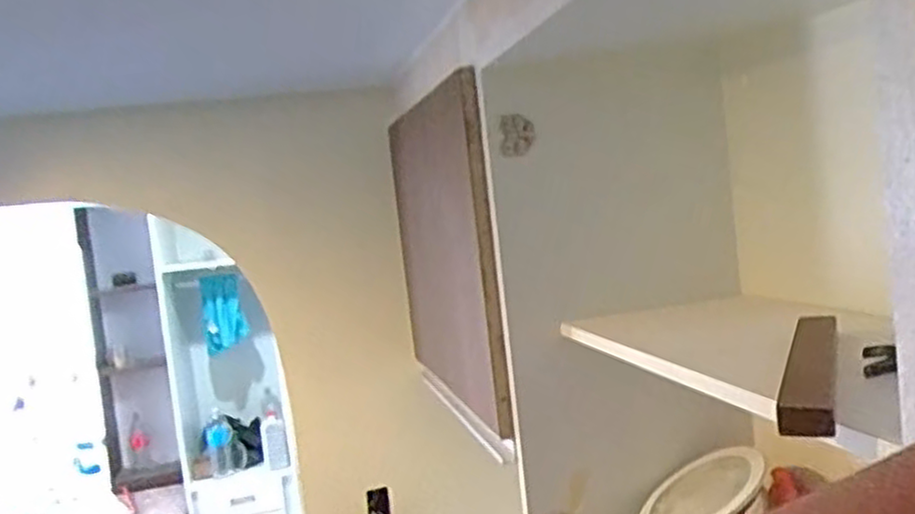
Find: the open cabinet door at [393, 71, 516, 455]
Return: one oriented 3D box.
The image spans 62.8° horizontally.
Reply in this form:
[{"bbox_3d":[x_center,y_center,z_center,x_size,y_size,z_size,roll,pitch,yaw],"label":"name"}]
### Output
[{"bbox_3d":[-0.036,-0.002,1.220,0.035,0.473,0.534,-8,4,-14],"label":"open cabinet door"}]

